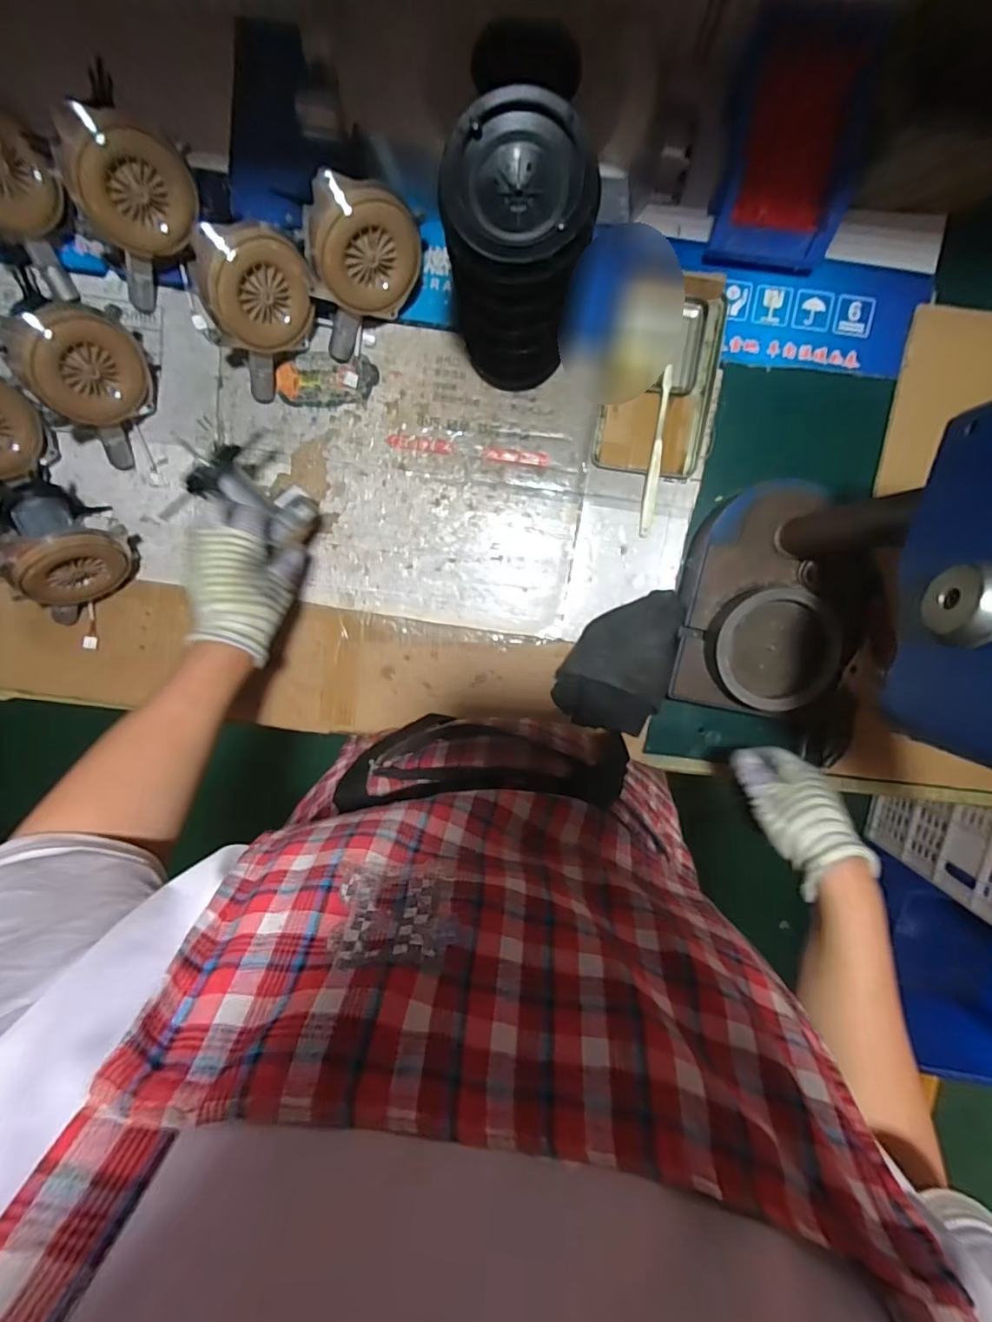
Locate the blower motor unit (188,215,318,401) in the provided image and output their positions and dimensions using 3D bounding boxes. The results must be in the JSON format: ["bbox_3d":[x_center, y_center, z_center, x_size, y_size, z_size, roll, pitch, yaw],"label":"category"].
[{"bbox_3d":[-0.240,-0.352,0.524,0.128,0.121,0.080,-43,95,6],"label":"blower motor unit"}]

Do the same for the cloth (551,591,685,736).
[{"bbox_3d":[0.142,0.002,0.590,0.109,0.073,0.164,24,97,-2],"label":"cloth"}]

